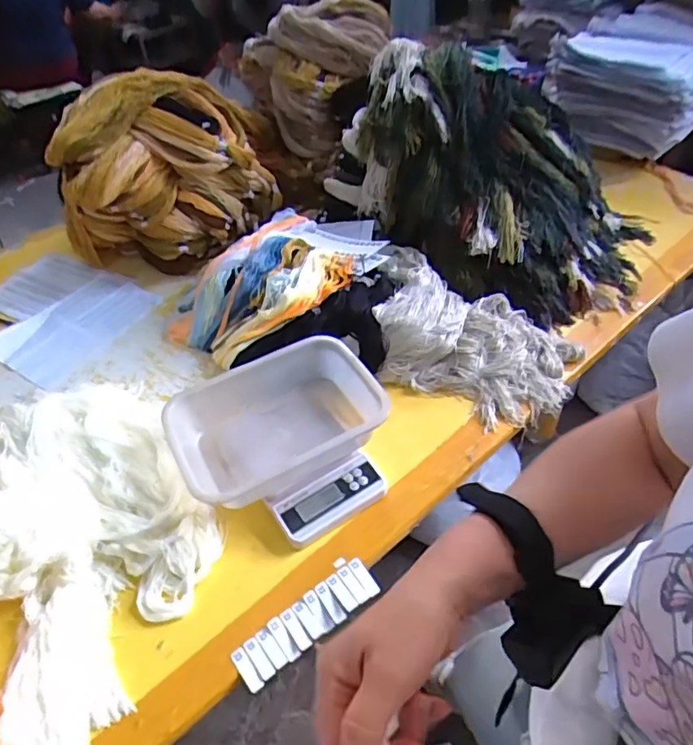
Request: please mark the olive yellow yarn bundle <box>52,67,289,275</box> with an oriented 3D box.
[{"bbox_3d":[-0.386,-0.430,1.158,0.448,0.312,0.334,-15,46,-7],"label":"olive yellow yarn bundle"}]

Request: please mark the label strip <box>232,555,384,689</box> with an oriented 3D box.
[{"bbox_3d":[-0.045,0.289,0.637,0.178,0.010,0.054,-30,49,-21],"label":"label strip"}]

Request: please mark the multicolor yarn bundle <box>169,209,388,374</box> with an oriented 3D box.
[{"bbox_3d":[-0.117,-0.168,1.016,0.409,0.113,0.270,-36,52,-26],"label":"multicolor yarn bundle"}]

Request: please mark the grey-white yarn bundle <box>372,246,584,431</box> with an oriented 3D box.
[{"bbox_3d":[0.181,-0.068,0.893,0.359,0.085,0.239,27,54,29],"label":"grey-white yarn bundle"}]

